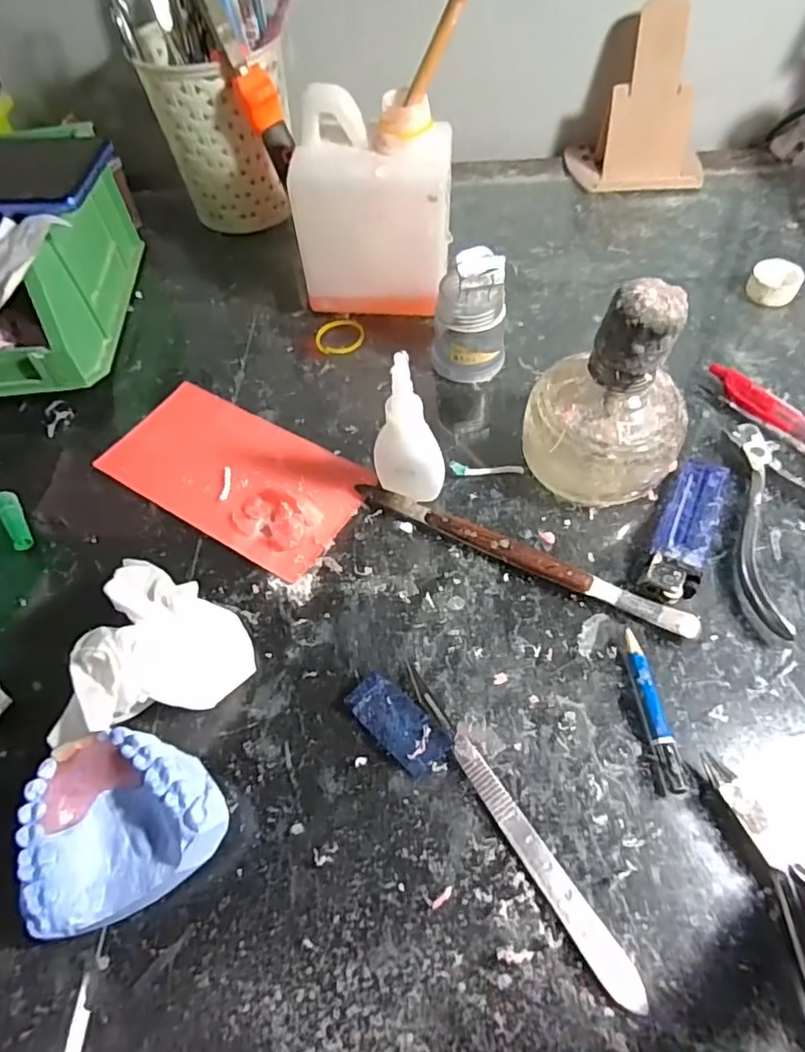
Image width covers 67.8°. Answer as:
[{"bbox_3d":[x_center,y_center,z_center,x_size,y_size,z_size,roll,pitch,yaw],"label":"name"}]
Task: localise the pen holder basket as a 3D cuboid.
[{"bbox_3d":[-0.127,-0.287,0.437,0.091,0.105,0.094,-23,59,-11],"label":"pen holder basket"}]

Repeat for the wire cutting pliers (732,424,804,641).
[{"bbox_3d":[0.189,-0.005,0.291,0.082,0.011,0.114,-12,57,-4],"label":"wire cutting pliers"}]

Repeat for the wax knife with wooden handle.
[{"bbox_3d":[0.054,0.014,0.288,0.170,0.009,0.012,24,62,18],"label":"wax knife with wooden handle"}]

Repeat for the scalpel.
[{"bbox_3d":[0.041,0.111,0.228,0.013,0.004,0.134,-31,61,-15],"label":"scalpel"}]

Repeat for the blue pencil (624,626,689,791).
[{"bbox_3d":[0.102,0.074,0.246,0.009,0.009,0.065,-6,57,-1],"label":"blue pencil"}]

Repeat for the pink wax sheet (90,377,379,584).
[{"bbox_3d":[-0.093,-0.030,0.326,0.142,0.007,0.074,27,63,19],"label":"pink wax sheet"}]

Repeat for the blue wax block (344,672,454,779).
[{"bbox_3d":[-0.002,0.082,0.250,0.044,0.006,0.022,39,67,24],"label":"blue wax block"}]

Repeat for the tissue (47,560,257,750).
[{"bbox_3d":[-0.108,0.047,0.250,0.068,0.053,0.064,-32,61,-16],"label":"tissue"}]

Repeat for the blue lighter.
[{"bbox_3d":[0.137,0.001,0.289,0.024,0.013,0.081,22,61,16],"label":"blue lighter"}]

